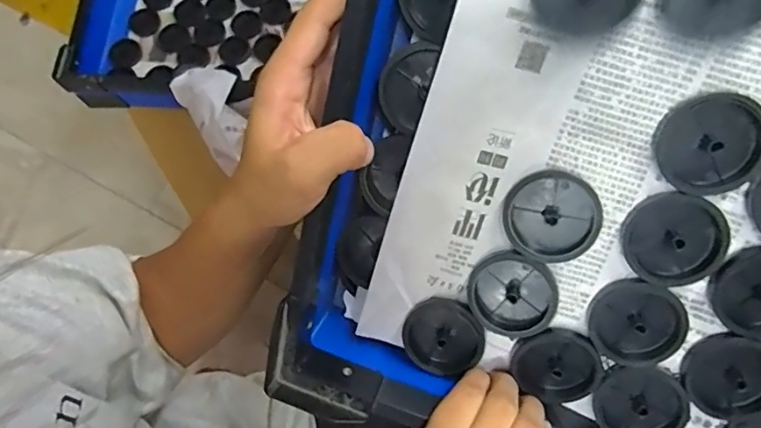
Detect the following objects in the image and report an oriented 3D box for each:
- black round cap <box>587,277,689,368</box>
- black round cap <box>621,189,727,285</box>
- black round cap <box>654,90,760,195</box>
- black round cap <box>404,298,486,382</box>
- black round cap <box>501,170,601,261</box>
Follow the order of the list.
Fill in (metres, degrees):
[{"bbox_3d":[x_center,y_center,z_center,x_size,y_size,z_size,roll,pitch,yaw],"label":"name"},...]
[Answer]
[{"bbox_3d":[0.152,0.065,0.313,0.053,0.008,0.051,5,109,15],"label":"black round cap"},{"bbox_3d":[0.165,0.014,0.295,0.050,0.012,0.051,6,110,16],"label":"black round cap"},{"bbox_3d":[0.176,-0.037,0.277,0.052,0.007,0.052,3,109,10],"label":"black round cap"},{"bbox_3d":[0.040,0.082,0.345,0.050,0.009,0.056,35,111,-3],"label":"black round cap"},{"bbox_3d":[0.099,0.001,0.304,0.053,0.006,0.053,1,93,20],"label":"black round cap"}]

